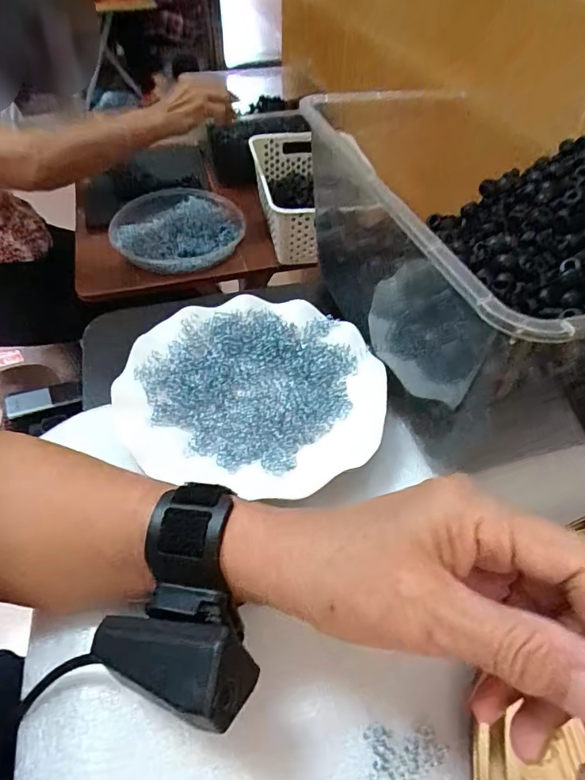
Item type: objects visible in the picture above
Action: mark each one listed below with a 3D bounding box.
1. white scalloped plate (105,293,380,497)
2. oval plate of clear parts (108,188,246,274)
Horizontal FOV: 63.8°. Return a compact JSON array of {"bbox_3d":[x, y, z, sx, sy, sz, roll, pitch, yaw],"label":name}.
[{"bbox_3d":[-0.027,-0.005,0.339,0.182,0.015,0.166,0,51,0],"label":"white scalloped plate"},{"bbox_3d":[-0.208,-0.302,0.860,0.236,0.037,0.234,-11,52,-8],"label":"oval plate of clear parts"}]

